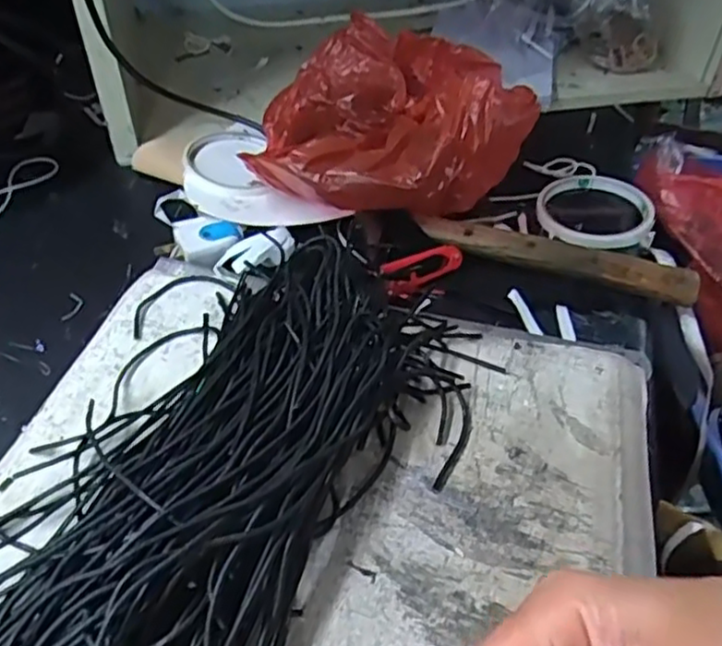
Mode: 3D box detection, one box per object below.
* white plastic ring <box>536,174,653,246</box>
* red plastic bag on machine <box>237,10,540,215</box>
[{"bbox_3d":[0.182,-0.091,0.533,0.085,0.013,0.090,0,45,0],"label":"white plastic ring"},{"bbox_3d":[0.020,-0.153,0.528,0.199,0.096,0.198,3,45,2],"label":"red plastic bag on machine"}]

